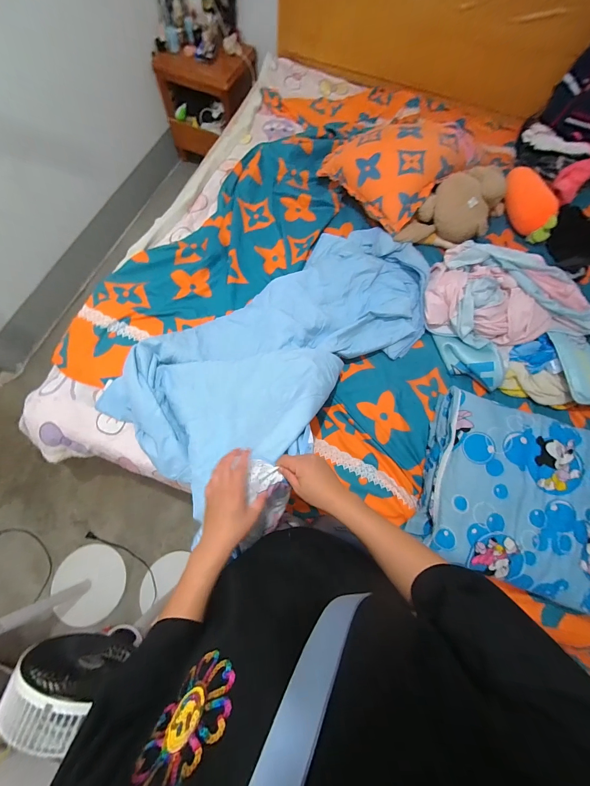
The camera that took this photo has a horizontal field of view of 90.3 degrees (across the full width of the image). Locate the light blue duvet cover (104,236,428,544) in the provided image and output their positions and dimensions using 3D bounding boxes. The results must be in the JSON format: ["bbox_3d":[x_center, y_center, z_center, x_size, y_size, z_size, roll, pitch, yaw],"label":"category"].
[{"bbox_3d":[0.019,-0.175,0.878,1.128,0.275,0.561,-35,76,-16],"label":"light blue duvet cover"}]

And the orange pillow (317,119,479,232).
[{"bbox_3d":[0.424,-0.939,1.139,0.533,0.145,0.439,-40,77,-14],"label":"orange pillow"}]

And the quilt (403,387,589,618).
[{"bbox_3d":[0.621,0.274,0.790,0.500,0.136,0.443,20,72,4],"label":"quilt"}]

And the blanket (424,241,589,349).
[{"bbox_3d":[0.718,-0.336,0.986,0.535,0.115,0.368,8,71,0],"label":"blanket"}]

